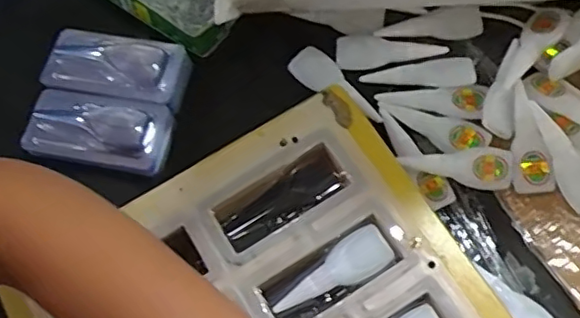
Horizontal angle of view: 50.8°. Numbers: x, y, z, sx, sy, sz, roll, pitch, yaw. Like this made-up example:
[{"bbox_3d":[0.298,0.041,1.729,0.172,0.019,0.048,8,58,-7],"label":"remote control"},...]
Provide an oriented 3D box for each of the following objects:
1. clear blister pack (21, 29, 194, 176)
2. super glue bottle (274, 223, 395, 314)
[{"bbox_3d":[-0.143,-0.047,0.474,0.110,0.026,0.106,8,70,6],"label":"clear blister pack"},{"bbox_3d":[0.028,0.077,0.407,0.085,0.007,0.030,-32,72,-9],"label":"super glue bottle"}]

